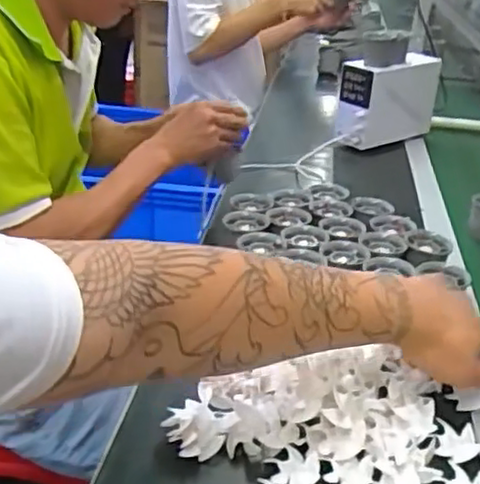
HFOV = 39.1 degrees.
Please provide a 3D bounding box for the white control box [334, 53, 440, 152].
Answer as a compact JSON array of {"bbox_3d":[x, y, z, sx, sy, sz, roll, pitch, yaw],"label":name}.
[{"bbox_3d":[0.281,-0.281,1.313,0.196,0.144,0.078,-13,31,-32],"label":"white control box"}]

